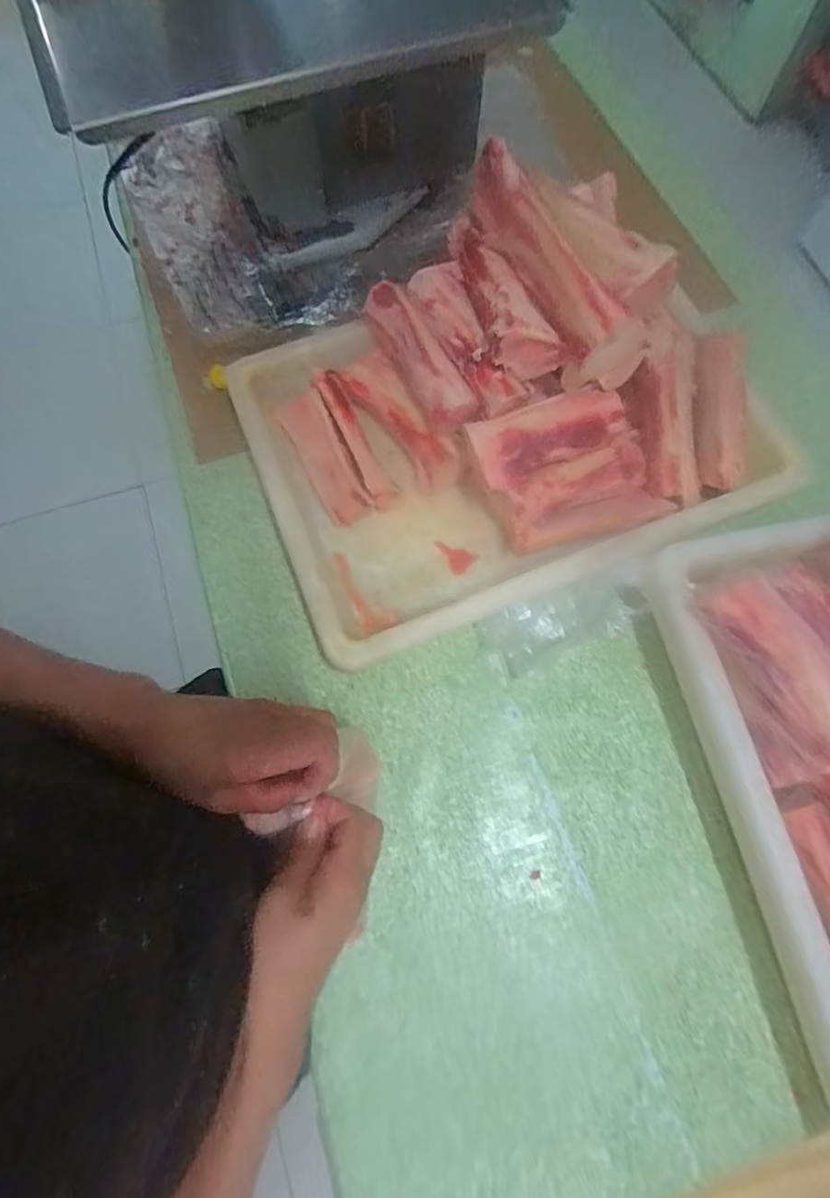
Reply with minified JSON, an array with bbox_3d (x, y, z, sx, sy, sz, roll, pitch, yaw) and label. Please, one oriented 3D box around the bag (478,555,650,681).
[{"bbox_3d":[0.172,0.019,0.620,0.190,0.056,0.083,-20,74,-5],"label":"bag"}]

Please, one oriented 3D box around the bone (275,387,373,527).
[{"bbox_3d":[-0.118,-0.182,0.702,0.057,0.029,0.184,-25,74,-6],"label":"bone"}]

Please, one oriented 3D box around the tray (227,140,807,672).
[{"bbox_3d":[0.101,-0.224,0.617,0.573,0.211,0.420,-21,74,-5],"label":"tray"}]

